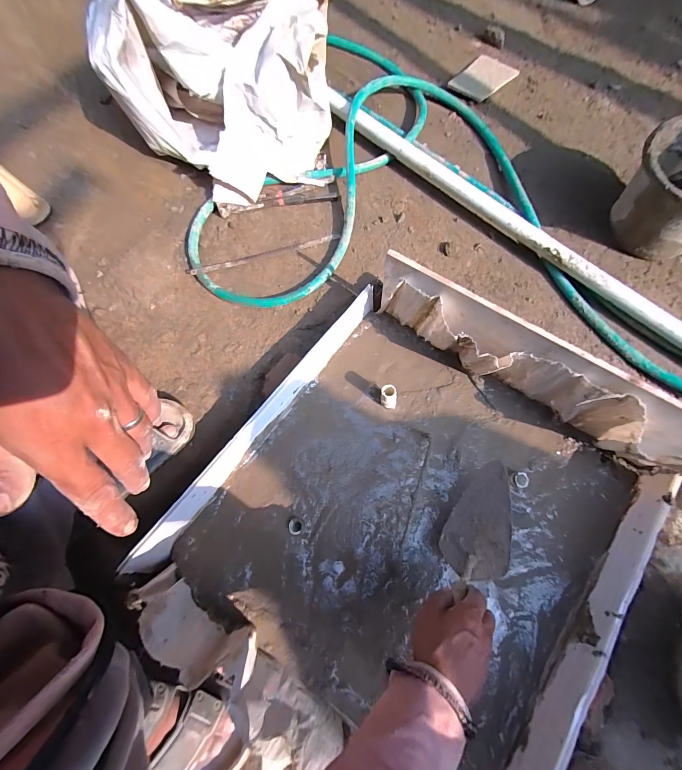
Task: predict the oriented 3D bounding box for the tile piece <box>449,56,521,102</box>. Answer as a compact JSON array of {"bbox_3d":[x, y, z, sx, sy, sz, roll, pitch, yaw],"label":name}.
[{"bbox_3d":[0.344,-0.748,0.814,0.171,0.014,0.096,-43,77,-12],"label":"tile piece"}]

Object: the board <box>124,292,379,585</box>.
[{"bbox_3d":[-0.115,0.049,0.533,0.011,0.067,0.545,31,72,26],"label":"board"}]

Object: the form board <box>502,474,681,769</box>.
[{"bbox_3d":[0.315,0.340,0.435,0.022,0.072,0.528,37,76,11],"label":"form board"}]

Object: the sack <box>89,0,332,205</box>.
[{"bbox_3d":[-0.218,-0.558,0.642,0.408,0.229,0.348,-4,72,-1],"label":"sack"}]

